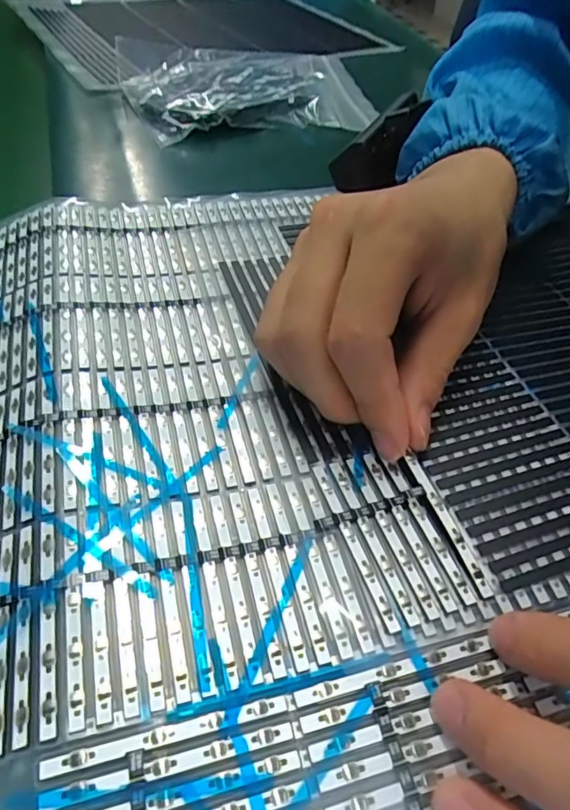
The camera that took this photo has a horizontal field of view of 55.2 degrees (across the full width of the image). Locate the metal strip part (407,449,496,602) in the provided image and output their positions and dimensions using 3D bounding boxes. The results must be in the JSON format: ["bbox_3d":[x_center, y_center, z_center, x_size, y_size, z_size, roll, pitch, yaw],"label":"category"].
[{"bbox_3d":[0.054,0.038,0.181,0.005,0.004,0.052,-14,57,-17],"label":"metal strip part"}]

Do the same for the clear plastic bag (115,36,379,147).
[{"bbox_3d":[-0.023,-0.248,0.418,0.187,0.024,0.127,-12,52,-16],"label":"clear plastic bag"}]

